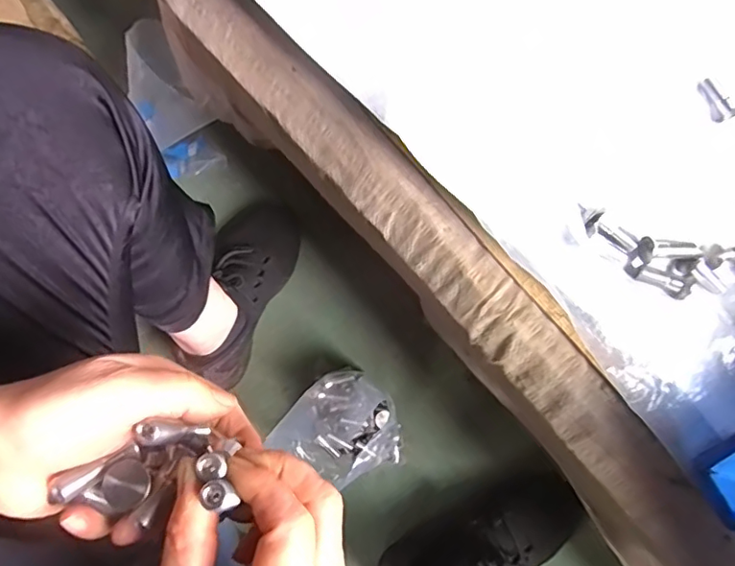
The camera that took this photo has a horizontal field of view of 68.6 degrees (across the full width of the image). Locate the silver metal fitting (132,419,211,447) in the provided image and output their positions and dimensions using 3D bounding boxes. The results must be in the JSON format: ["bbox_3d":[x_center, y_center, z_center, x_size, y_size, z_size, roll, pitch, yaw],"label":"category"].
[{"bbox_3d":[-0.086,0.067,0.241,0.008,0.034,0.009,-7,77,27],"label":"silver metal fitting"}]

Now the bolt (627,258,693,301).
[{"bbox_3d":[0.199,-0.003,0.367,0.041,0.010,0.013,34,81,8],"label":"bolt"}]

